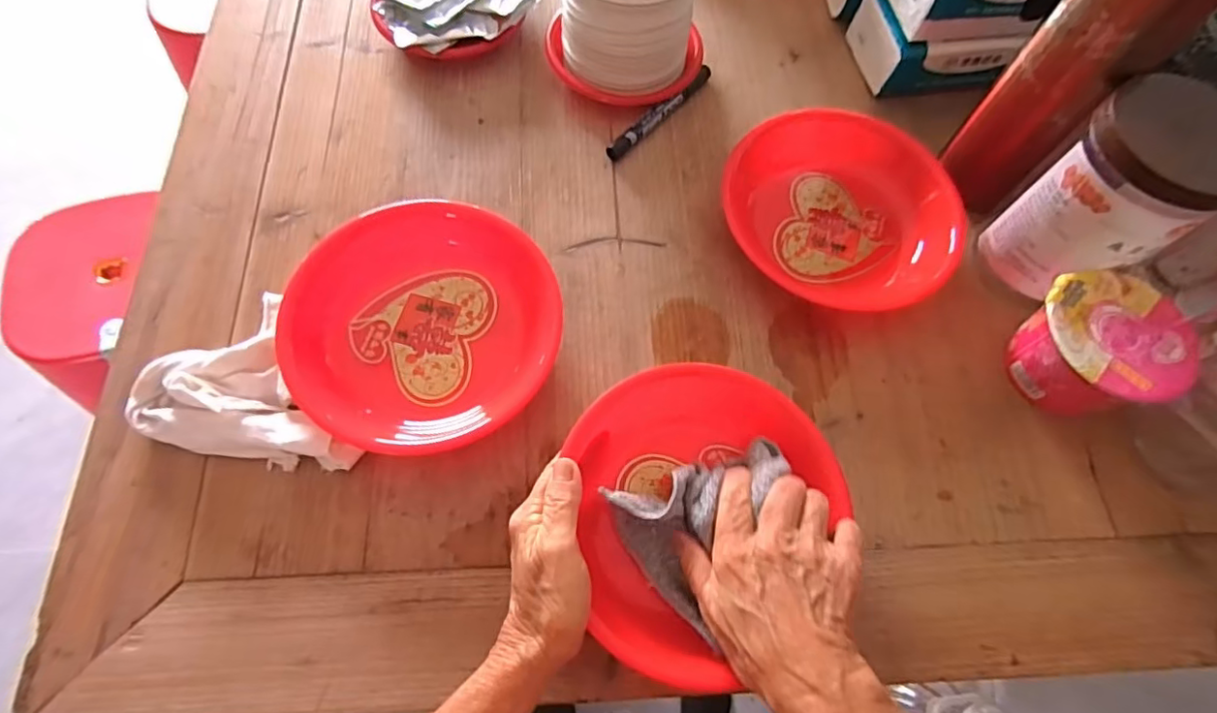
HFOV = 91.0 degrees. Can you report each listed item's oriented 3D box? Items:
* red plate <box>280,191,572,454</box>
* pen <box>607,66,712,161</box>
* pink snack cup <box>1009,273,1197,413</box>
[{"bbox_3d":[-0.129,-0.027,0.437,0.183,0.049,0.193,1,68,-2],"label":"red plate"},{"bbox_3d":[0.049,-0.222,0.540,0.014,0.015,0.138,40,72,13],"label":"pen"},{"bbox_3d":[0.345,-0.005,0.431,0.090,0.066,0.091,1,68,-2],"label":"pink snack cup"}]

